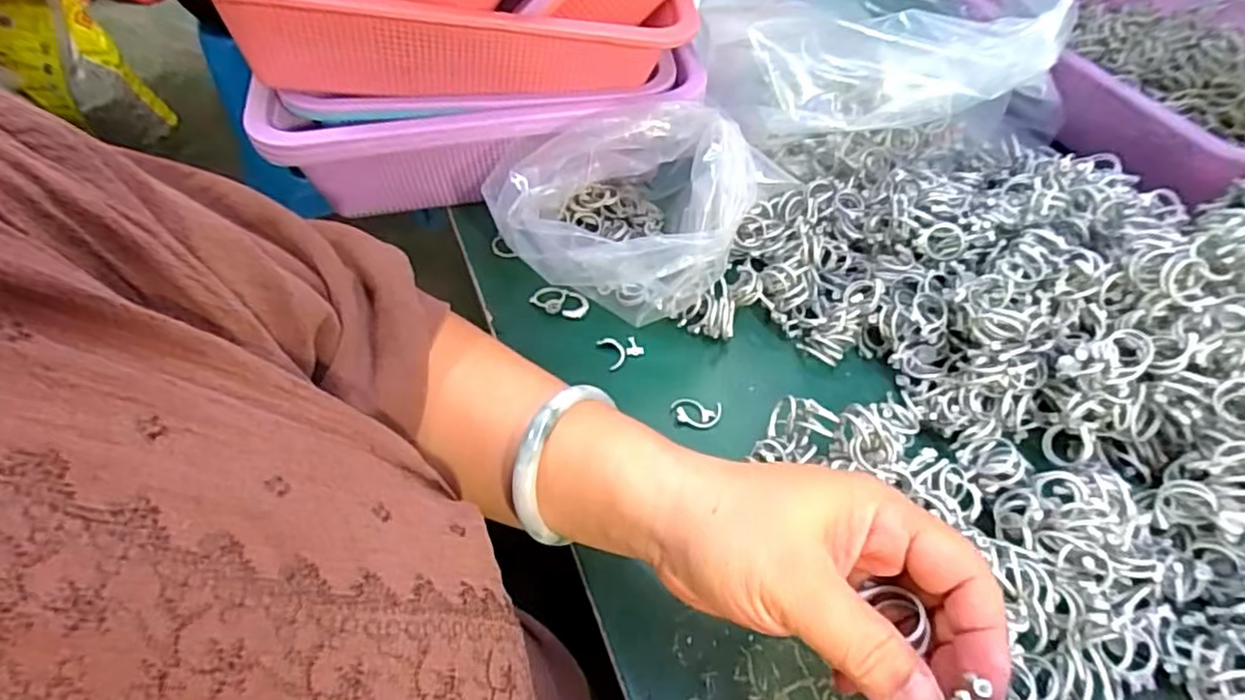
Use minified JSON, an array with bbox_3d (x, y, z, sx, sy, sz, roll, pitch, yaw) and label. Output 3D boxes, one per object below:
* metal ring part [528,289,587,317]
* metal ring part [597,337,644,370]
[{"bbox_3d":[-0.042,-0.032,0.441,0.039,0.007,0.017,11,53,7],"label":"metal ring part"},{"bbox_3d":[-0.001,-0.001,0.419,0.024,0.004,0.021,-19,55,-15],"label":"metal ring part"}]

